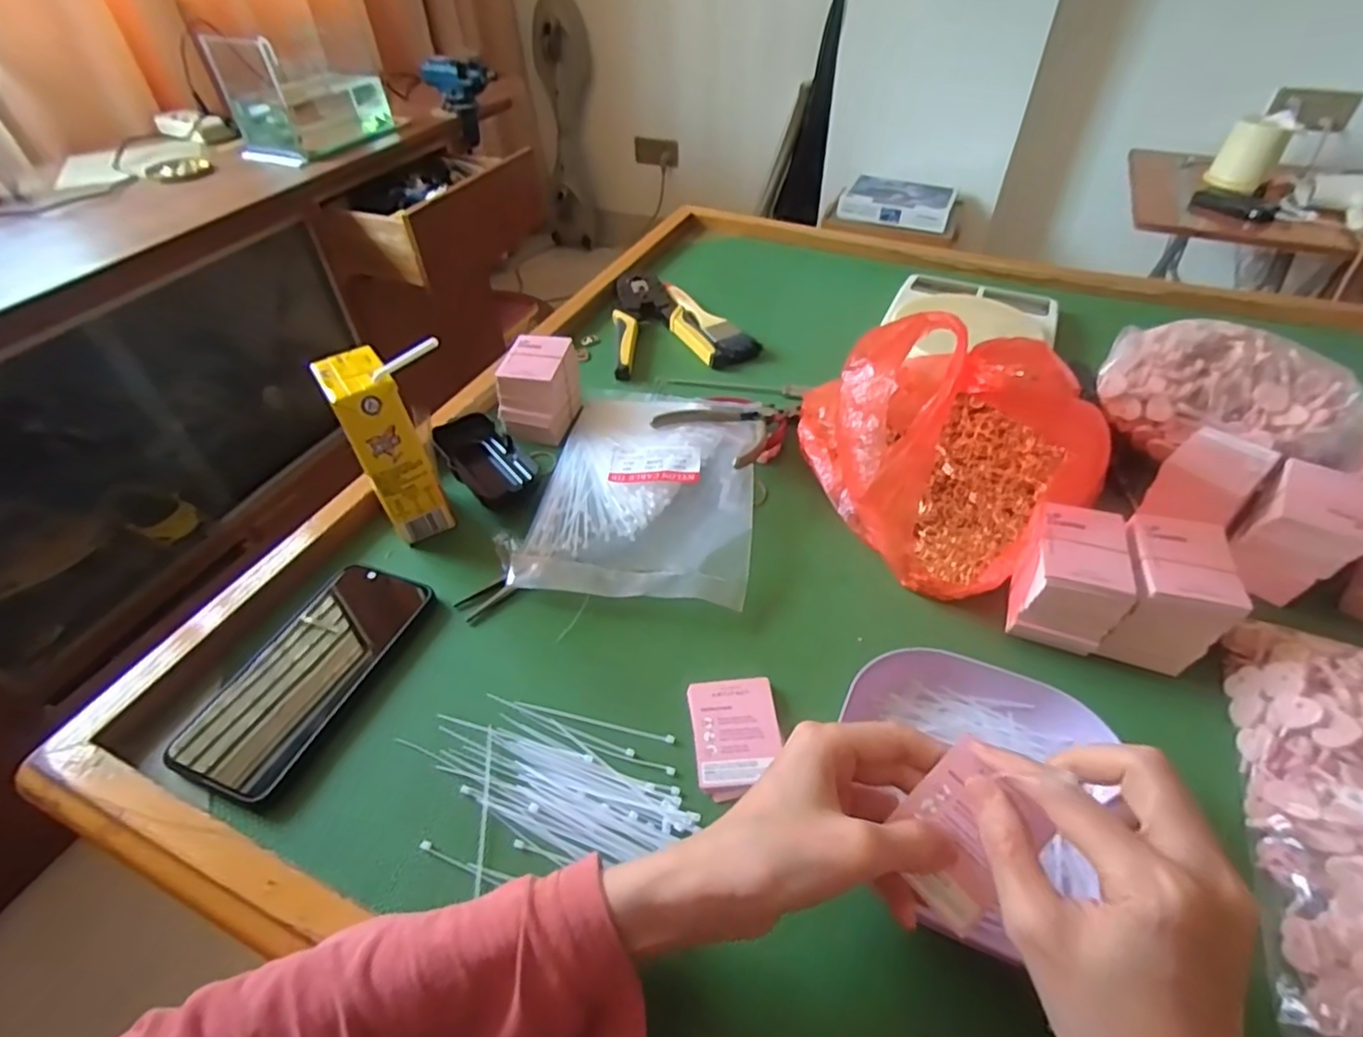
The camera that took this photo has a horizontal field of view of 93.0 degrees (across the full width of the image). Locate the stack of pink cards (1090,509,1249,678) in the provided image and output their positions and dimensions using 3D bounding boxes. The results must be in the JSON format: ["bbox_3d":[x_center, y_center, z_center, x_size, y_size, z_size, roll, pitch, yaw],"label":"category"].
[{"bbox_3d":[0.295,0.044,0.397,0.054,0.057,0.071,13,47,14],"label":"stack of pink cards"}]

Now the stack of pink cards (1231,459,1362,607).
[{"bbox_3d":[0.409,0.009,0.429,0.055,0.062,0.068,35,56,30],"label":"stack of pink cards"}]

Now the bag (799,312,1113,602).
[{"bbox_3d":[0.176,-0.075,0.448,0.182,0.153,0.187,10,47,11],"label":"bag"}]

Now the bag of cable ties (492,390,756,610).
[{"bbox_3d":[-0.023,-0.032,0.510,0.166,0.019,0.229,6,46,8],"label":"bag of cable ties"}]

